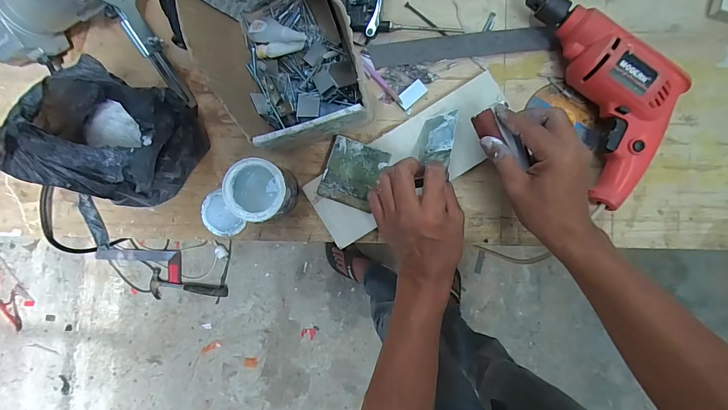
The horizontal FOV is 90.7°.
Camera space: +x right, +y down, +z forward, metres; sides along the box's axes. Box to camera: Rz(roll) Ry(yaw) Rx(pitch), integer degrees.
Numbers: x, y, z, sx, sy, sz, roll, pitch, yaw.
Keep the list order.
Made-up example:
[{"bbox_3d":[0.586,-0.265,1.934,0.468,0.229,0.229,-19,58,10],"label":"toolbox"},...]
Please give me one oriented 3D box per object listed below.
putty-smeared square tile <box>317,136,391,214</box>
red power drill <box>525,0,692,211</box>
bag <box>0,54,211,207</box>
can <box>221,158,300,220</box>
[{"bbox_3d":[-0.014,-0.039,0.457,0.072,0.008,0.079,19,92,2],"label":"putty-smeared square tile"},{"bbox_3d":[0.300,-0.148,0.434,0.132,0.061,0.270,-19,91,3],"label":"red power drill"},{"bbox_3d":[-0.271,-0.081,0.396,0.130,0.170,0.143,39,93,1],"label":"bag"},{"bbox_3d":[-0.122,-0.018,0.443,0.070,0.081,0.066,0,92,2],"label":"can"}]

